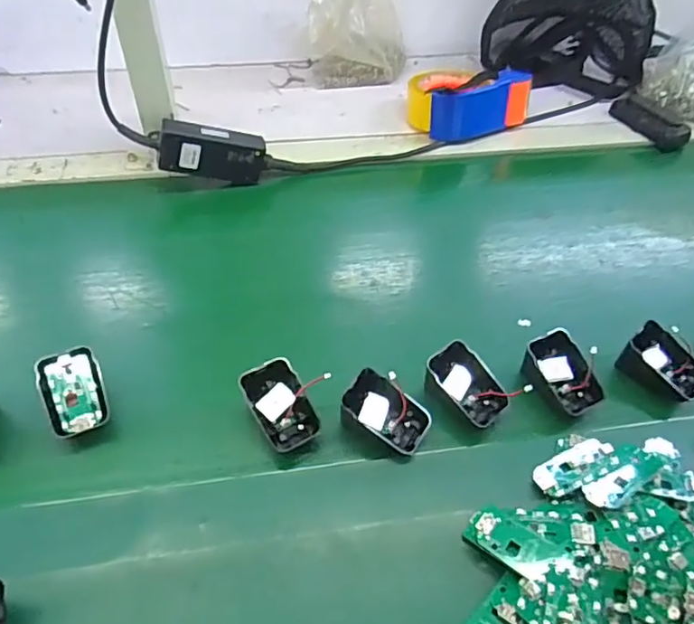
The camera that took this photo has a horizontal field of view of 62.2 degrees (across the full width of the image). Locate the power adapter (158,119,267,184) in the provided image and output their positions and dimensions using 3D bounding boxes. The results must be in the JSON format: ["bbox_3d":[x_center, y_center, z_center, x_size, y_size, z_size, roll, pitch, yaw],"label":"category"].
[{"bbox_3d":[-0.152,-0.179,0.653,0.113,0.057,0.026,5,42,-23],"label":"power adapter"}]

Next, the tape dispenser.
[{"bbox_3d":[0.157,-0.284,0.764,0.151,0.058,0.091,-9,46,-7],"label":"tape dispenser"}]

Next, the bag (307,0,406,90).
[{"bbox_3d":[0.015,-0.401,0.806,0.136,0.161,0.072,-1,45,1],"label":"bag"}]

